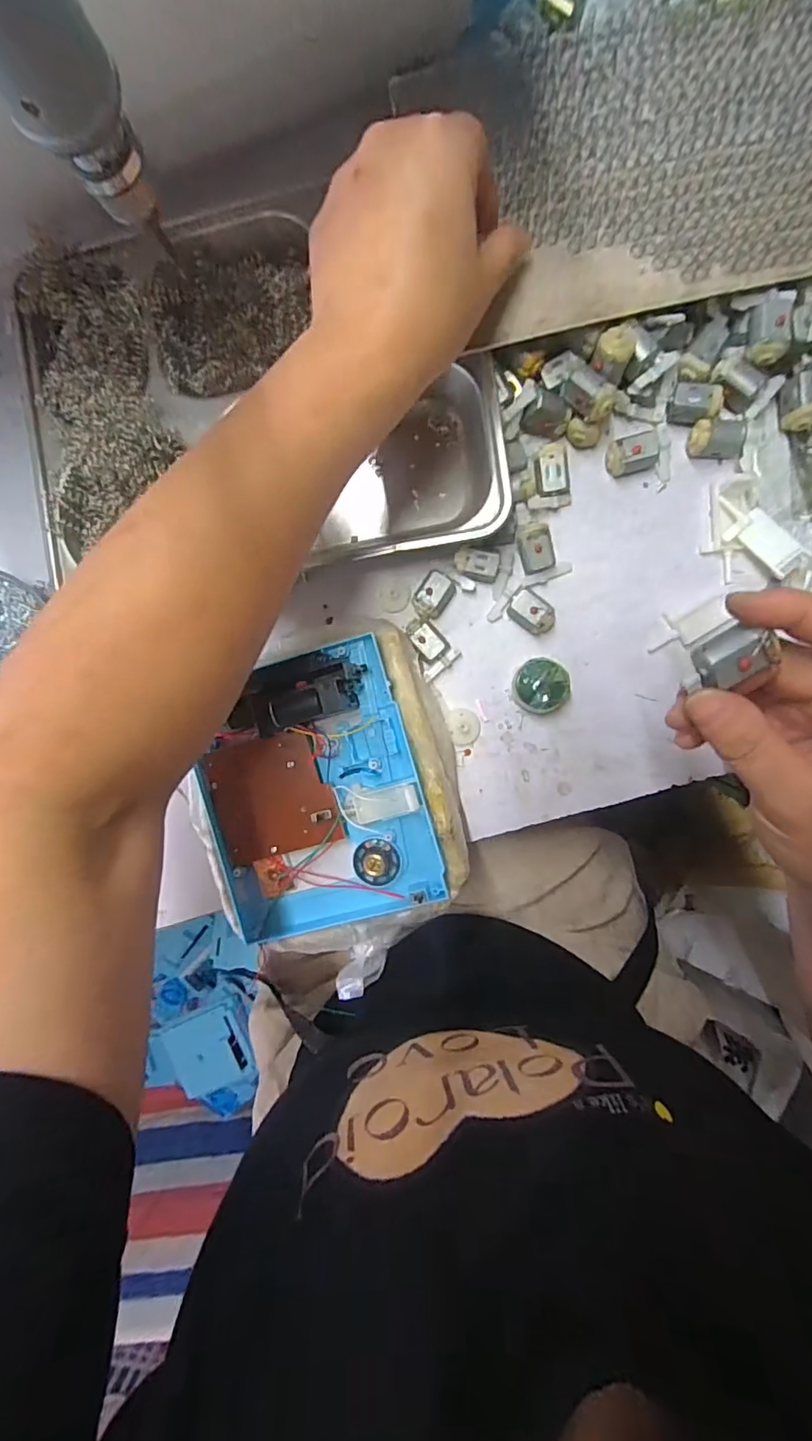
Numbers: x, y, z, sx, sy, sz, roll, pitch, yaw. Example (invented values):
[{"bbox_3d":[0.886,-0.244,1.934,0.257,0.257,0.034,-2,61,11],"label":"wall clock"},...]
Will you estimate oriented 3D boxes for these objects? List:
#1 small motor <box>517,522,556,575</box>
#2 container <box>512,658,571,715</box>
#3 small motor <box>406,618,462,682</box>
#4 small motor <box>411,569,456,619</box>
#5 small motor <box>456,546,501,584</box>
[{"bbox_3d":[0.080,-0.106,0.330,0.020,0.020,0.027,-19,90,8],"label":"small motor"},{"bbox_3d":[0.085,-0.021,0.336,0.034,0.017,0.034,0,93,7],"label":"container"},{"bbox_3d":[0.013,-0.046,0.344,0.025,0.019,0.035,-41,87,8],"label":"small motor"},{"bbox_3d":[0.018,-0.080,0.342,0.020,0.016,0.027,34,97,4],"label":"small motor"},{"bbox_3d":[0.044,-0.096,0.336,0.027,0.012,0.018,12,95,7],"label":"small motor"}]

